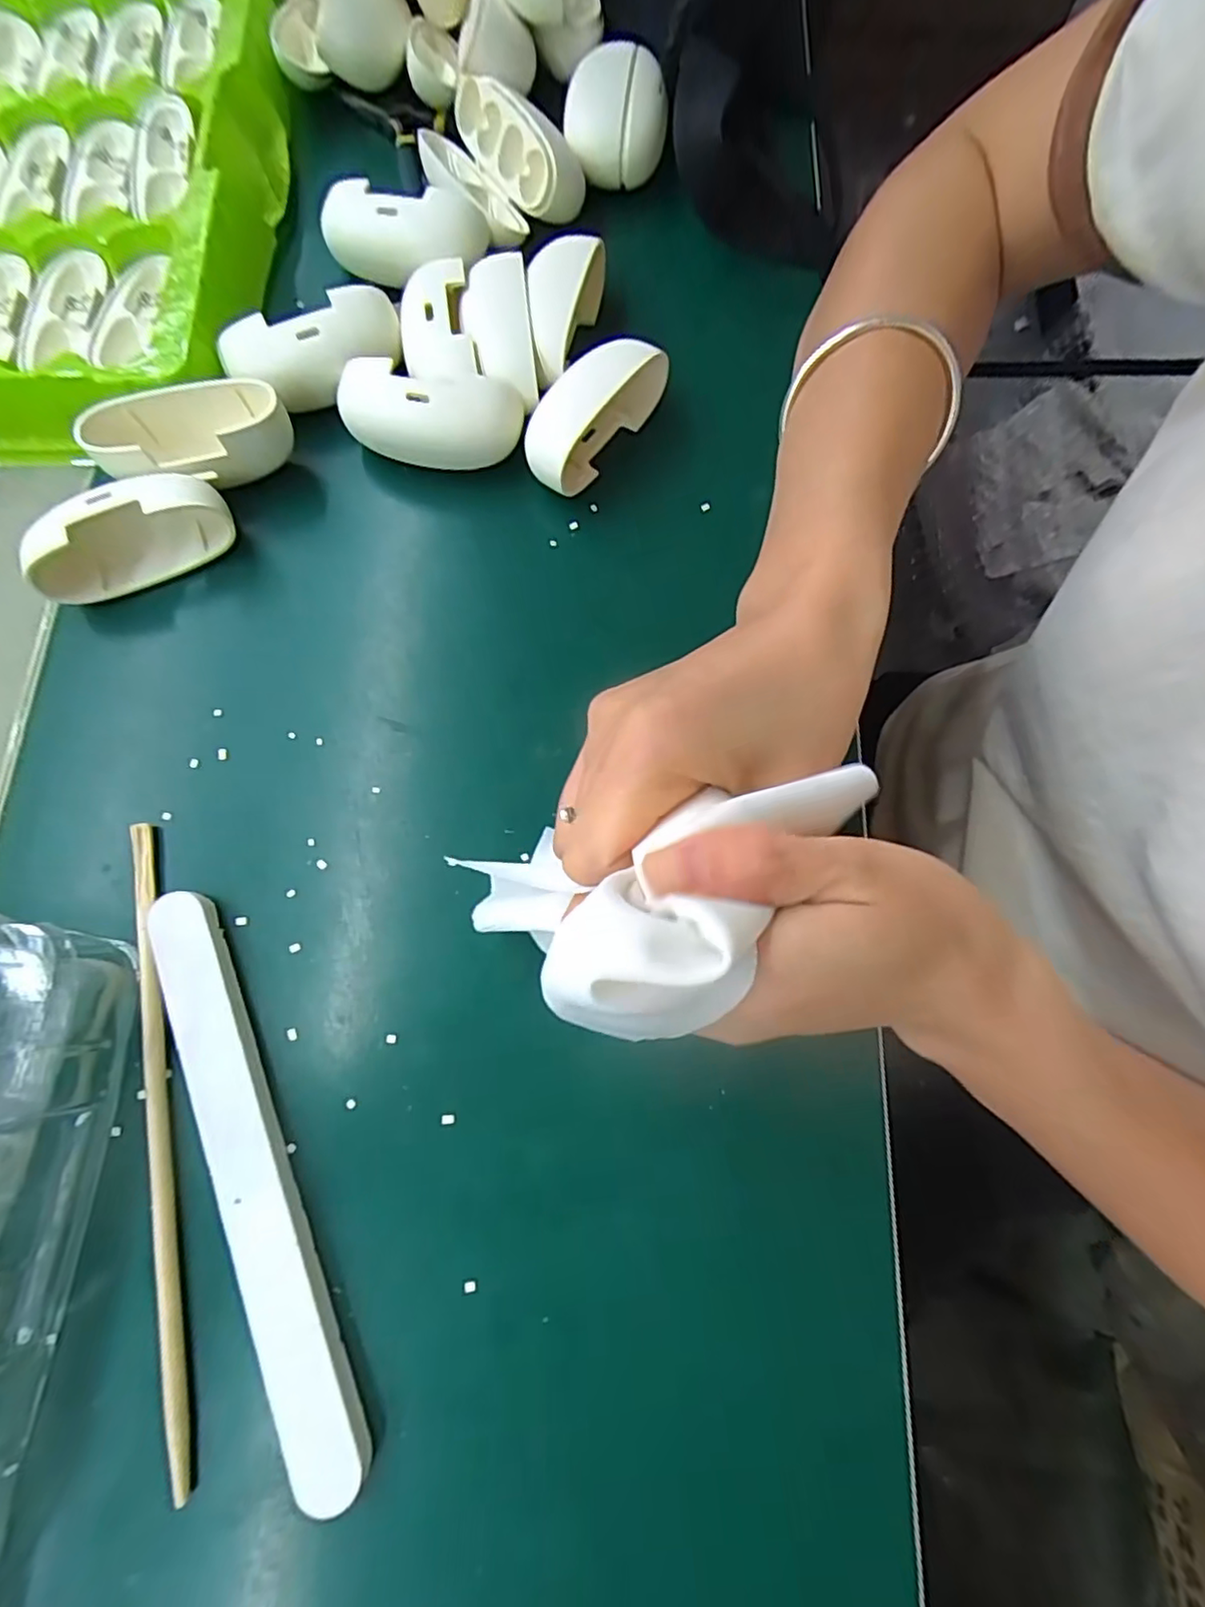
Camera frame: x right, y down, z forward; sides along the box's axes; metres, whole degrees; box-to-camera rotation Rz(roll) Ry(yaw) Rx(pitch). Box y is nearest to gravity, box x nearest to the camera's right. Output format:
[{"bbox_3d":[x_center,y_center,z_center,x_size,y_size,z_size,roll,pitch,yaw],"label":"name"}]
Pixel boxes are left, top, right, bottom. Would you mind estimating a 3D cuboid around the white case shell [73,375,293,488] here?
[{"bbox_3d":[-0.151,-0.135,0.235,0.069,0.029,0.029,-14,77,-5],"label":"white case shell"}]

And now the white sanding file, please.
[{"bbox_3d":[-0.105,0.109,0.184,0.021,0.007,0.170,-22,76,-14],"label":"white sanding file"}]

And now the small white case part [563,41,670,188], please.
[{"bbox_3d":[0.004,-0.308,0.277,0.041,0.024,0.055,-11,76,-5],"label":"small white case part"}]

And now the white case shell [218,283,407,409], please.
[{"bbox_3d":[-0.111,-0.177,0.242,0.067,0.023,0.025,-25,78,-8],"label":"white case shell"}]

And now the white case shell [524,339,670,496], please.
[{"bbox_3d":[-0.003,-0.154,0.243,0.028,0.028,0.065,41,78,8],"label":"white case shell"}]

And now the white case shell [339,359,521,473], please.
[{"bbox_3d":[-0.066,-0.147,0.239,0.067,0.028,0.026,6,76,-1],"label":"white case shell"}]

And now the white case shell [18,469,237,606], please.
[{"bbox_3d":[-0.171,-0.097,0.222,0.069,0.022,0.024,-25,78,-8],"label":"white case shell"}]

